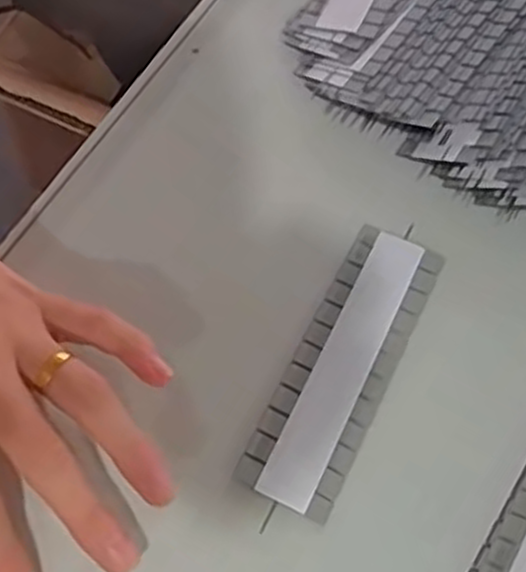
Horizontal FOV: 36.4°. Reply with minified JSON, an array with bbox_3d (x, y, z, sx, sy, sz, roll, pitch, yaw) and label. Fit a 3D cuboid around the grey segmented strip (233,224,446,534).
[{"bbox_3d":[0.033,0.030,0.322,0.038,0.007,0.124,26,65,9],"label":"grey segmented strip"}]

